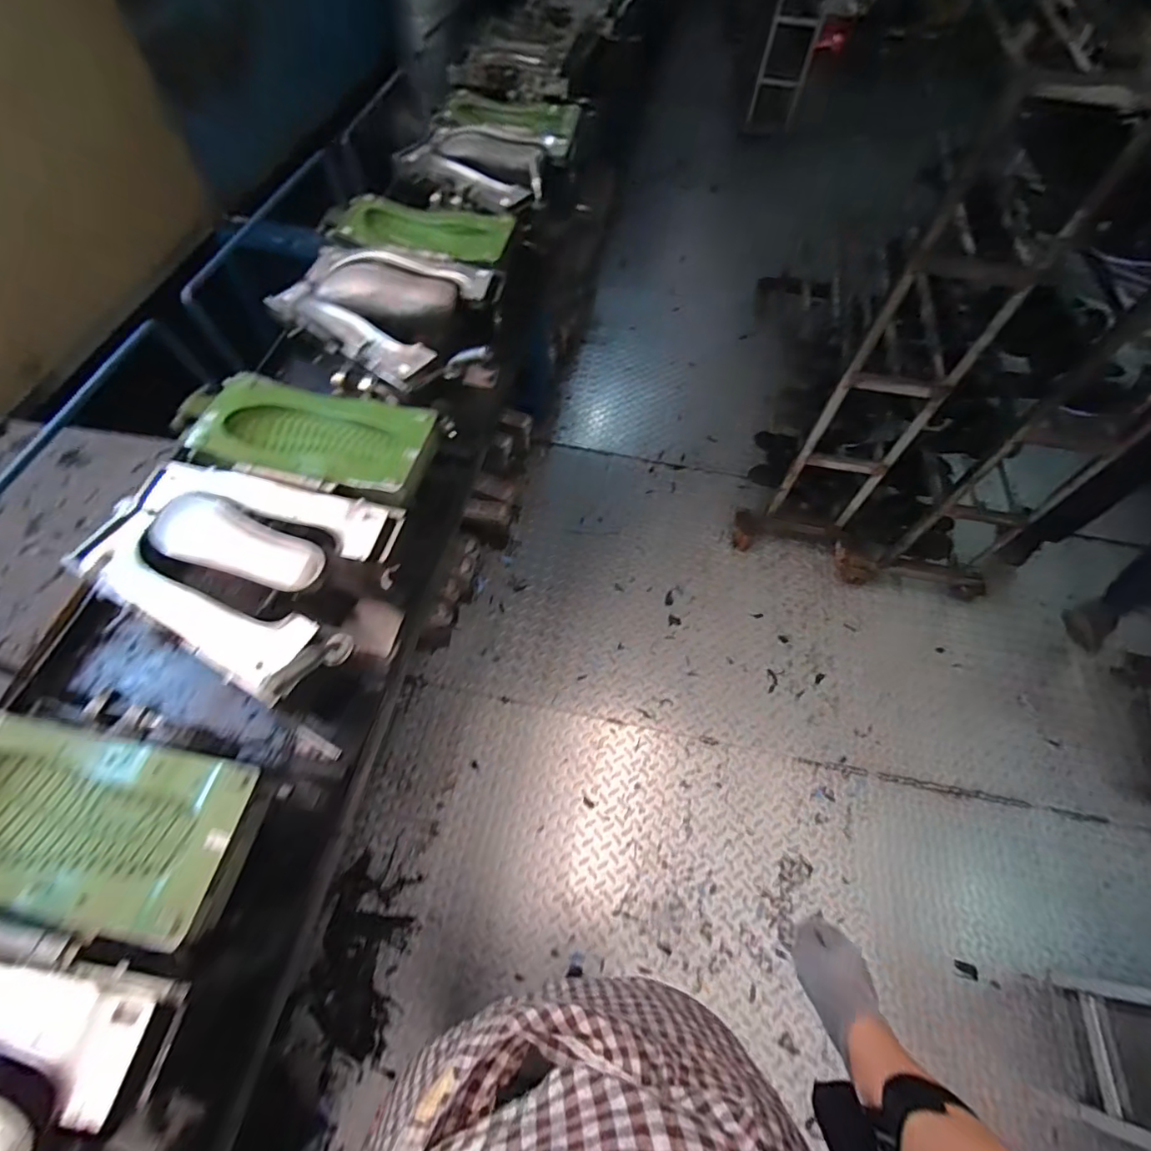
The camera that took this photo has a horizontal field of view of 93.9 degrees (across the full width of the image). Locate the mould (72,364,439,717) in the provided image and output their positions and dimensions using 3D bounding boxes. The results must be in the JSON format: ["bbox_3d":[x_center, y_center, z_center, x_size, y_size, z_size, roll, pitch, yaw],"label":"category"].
[{"bbox_3d":[-0.454,-0.100,0.787,0.404,0.092,0.486,15,63,1],"label":"mould"}]

